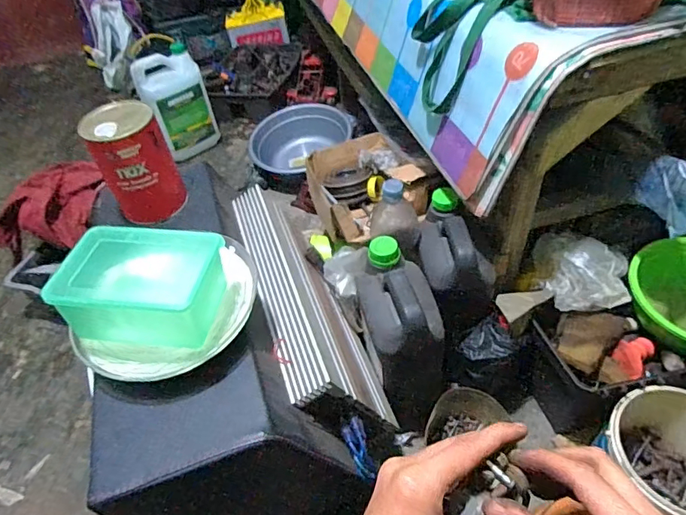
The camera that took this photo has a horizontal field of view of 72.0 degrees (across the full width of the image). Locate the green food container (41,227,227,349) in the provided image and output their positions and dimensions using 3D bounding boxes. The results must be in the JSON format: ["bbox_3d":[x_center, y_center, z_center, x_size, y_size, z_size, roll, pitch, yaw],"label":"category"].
[{"bbox_3d":[-0.221,0.029,0.525,0.166,0.089,0.115,2,48,9],"label":"green food container"}]

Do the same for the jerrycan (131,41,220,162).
[{"bbox_3d":[-0.511,-0.463,1.452,0.105,0.305,0.193,30,57,30],"label":"jerrycan"}]

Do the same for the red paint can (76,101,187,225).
[{"bbox_3d":[-0.300,-0.137,0.695,0.096,0.152,0.090,-24,49,-15],"label":"red paint can"}]

